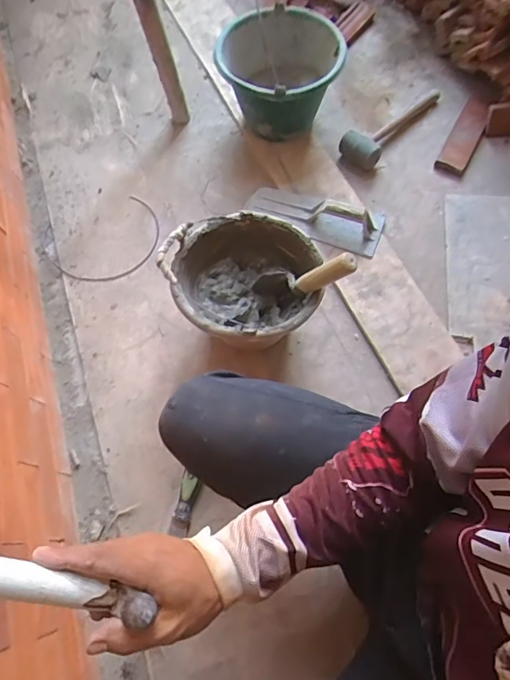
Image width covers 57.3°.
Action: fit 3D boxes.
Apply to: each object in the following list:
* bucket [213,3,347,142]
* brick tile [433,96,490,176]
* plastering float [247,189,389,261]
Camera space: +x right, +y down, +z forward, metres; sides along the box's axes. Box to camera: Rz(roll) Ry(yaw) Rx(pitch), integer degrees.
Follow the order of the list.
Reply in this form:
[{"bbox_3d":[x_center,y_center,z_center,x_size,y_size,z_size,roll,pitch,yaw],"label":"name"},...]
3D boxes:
[{"bbox_3d":[0.054,-0.571,1.030,0.253,0.205,0.238,-1,68,2],"label":"bucket"},{"bbox_3d":[0.490,-0.479,1.082,0.069,0.036,0.223,27,71,13],"label":"brick tile"},{"bbox_3d":[0.128,-0.278,1.000,0.298,0.079,0.110,21,70,11],"label":"plastering float"}]

